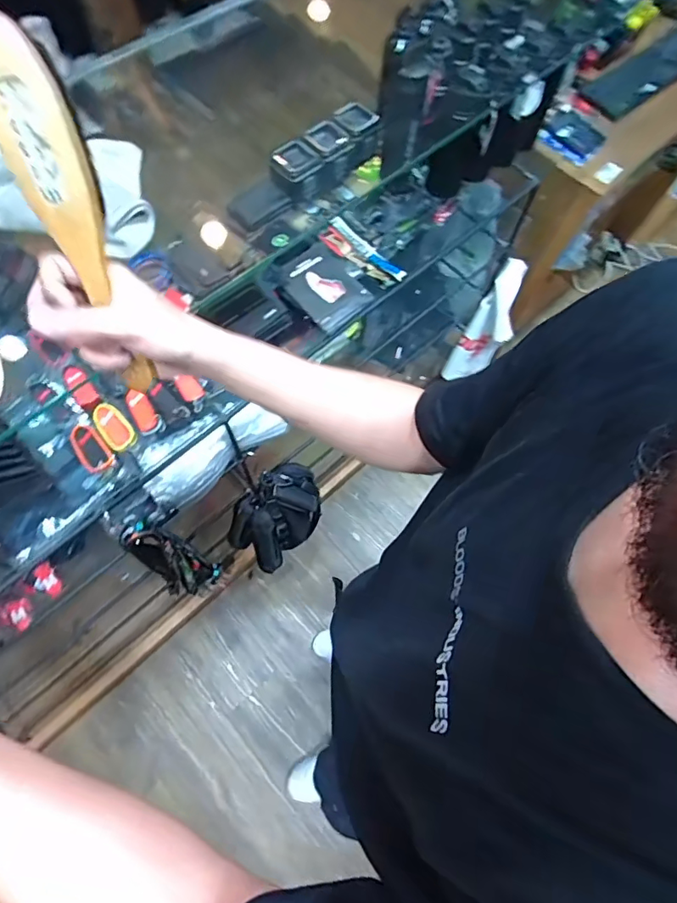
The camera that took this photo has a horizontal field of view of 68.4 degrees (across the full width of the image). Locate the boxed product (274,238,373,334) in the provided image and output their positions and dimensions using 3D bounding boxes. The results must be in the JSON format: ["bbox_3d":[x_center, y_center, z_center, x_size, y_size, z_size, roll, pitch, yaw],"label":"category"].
[{"bbox_3d":[-0.021,-0.293,0.877,0.140,0.029,0.127,42,72,13],"label":"boxed product"}]

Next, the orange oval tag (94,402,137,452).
[{"bbox_3d":[-0.343,-0.036,0.759,0.047,0.009,0.074,-31,100,5],"label":"orange oval tag"}]

